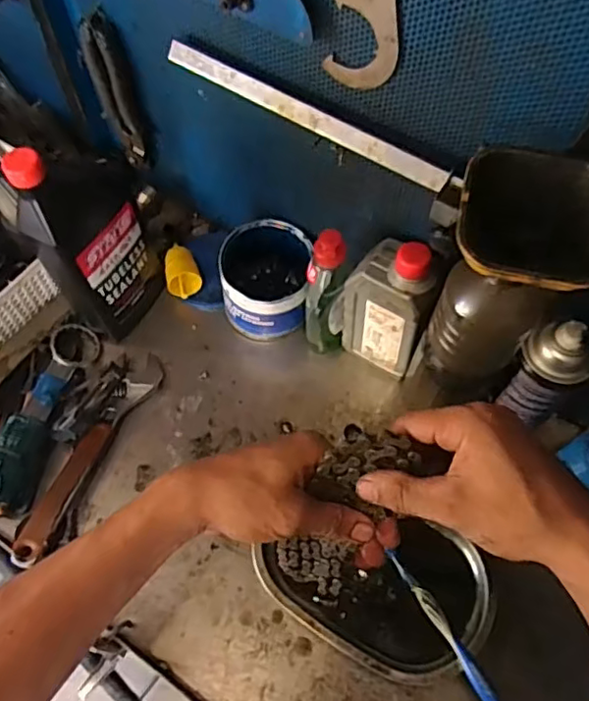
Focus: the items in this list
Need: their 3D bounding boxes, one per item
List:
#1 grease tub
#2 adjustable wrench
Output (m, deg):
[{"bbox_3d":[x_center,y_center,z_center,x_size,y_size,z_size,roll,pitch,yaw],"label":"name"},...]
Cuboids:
[{"bbox_3d":[-0.034,-0.079,0.687,0.092,0.098,0.111,-3,60,-1],"label":"grease tub"},{"bbox_3d":[-0.210,0.102,0.623,0.039,0.026,0.243,23,63,13],"label":"adjustable wrench"}]

